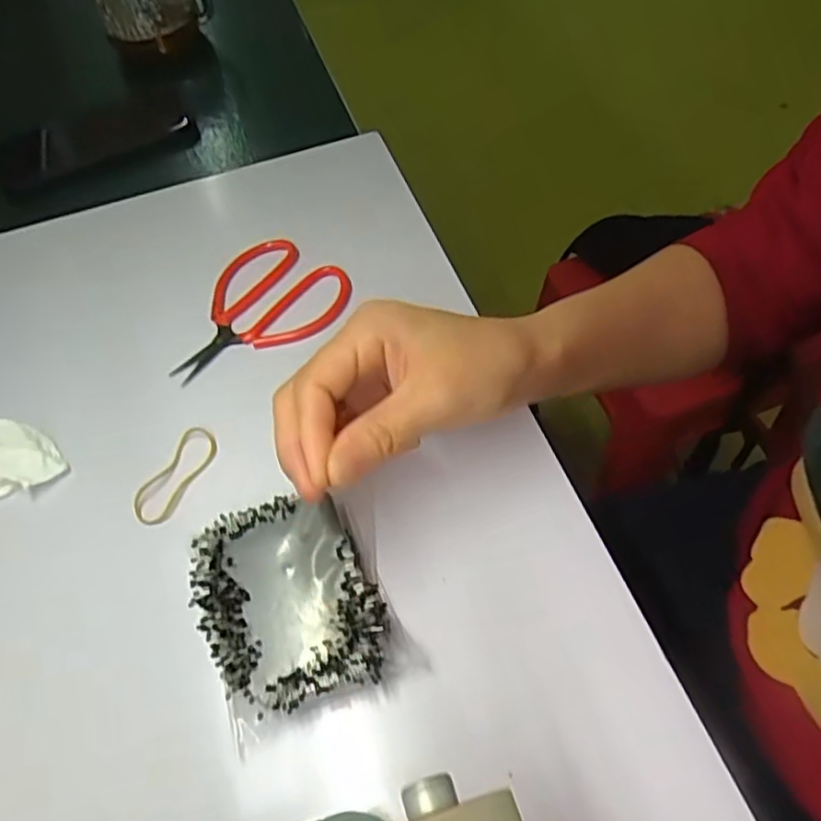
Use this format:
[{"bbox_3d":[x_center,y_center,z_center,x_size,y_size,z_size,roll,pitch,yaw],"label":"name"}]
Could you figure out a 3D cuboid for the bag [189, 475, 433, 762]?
[{"bbox_3d":[-0.048,0.082,0.287,0.083,0.020,0.092,-22,58,-9],"label":"bag"}]

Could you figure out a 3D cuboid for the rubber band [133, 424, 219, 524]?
[{"bbox_3d":[-0.120,0.031,0.336,0.019,0.004,0.056,23,62,19],"label":"rubber band"}]

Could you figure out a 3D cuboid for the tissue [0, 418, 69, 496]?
[{"bbox_3d":[-0.211,0.024,0.341,0.059,0.015,0.040,1,57,6],"label":"tissue"}]

